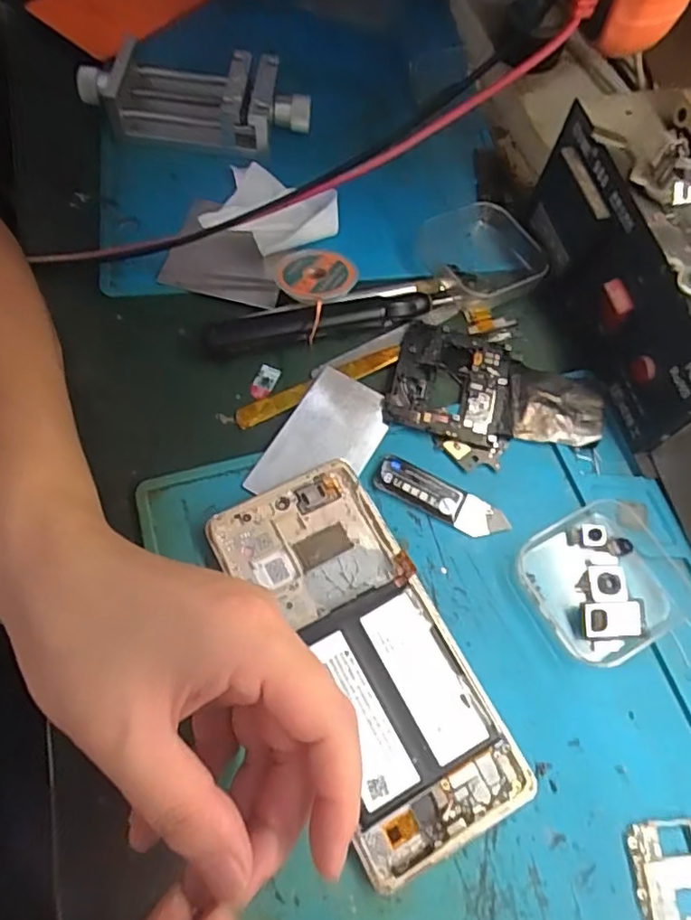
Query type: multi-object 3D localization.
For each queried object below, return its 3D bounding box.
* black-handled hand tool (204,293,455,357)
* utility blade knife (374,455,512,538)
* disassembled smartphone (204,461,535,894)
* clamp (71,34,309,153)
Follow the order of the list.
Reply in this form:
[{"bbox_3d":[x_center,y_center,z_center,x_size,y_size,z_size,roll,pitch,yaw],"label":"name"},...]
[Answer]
[{"bbox_3d":[-0.008,-0.076,0.328,0.133,0.015,0.022,-11,66,-8],"label":"black-handled hand tool"},{"bbox_3d":[0.046,0.019,0.295,0.066,0.005,0.019,26,66,9],"label":"utility blade knife"},{"bbox_3d":[0.007,0.081,0.262,0.073,0.011,0.162,-24,68,-13],"label":"disassembled smartphone"},{"bbox_3d":[-0.091,-0.223,0.379,0.137,0.031,0.063,8,65,1],"label":"clamp"}]

